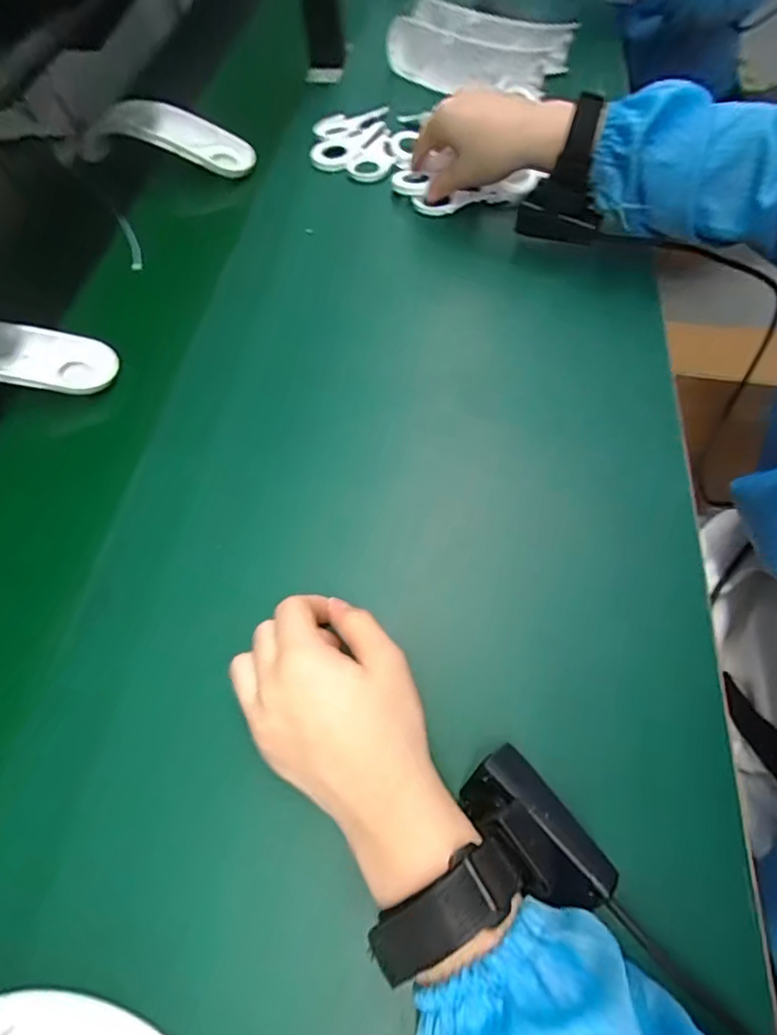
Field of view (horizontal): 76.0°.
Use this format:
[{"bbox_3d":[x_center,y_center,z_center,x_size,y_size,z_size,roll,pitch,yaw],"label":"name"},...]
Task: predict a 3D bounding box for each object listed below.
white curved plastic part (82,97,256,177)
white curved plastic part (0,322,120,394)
[{"bbox_3d":[-0.249,-0.427,0.566,0.197,0.055,0.063,15,62,11],"label":"white curved plastic part"},{"bbox_3d":[-0.327,-0.123,0.412,0.194,0.068,0.050,-3,60,0],"label":"white curved plastic part"}]

